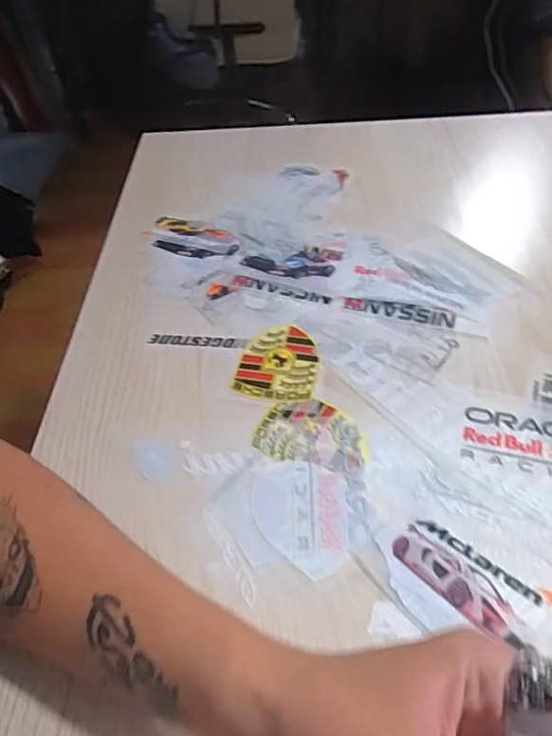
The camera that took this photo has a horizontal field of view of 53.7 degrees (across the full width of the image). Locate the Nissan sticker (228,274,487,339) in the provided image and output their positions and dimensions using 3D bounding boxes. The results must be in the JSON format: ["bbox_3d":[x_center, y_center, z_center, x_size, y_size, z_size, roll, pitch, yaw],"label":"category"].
[{"bbox_3d":[0.062,-0.055,0.447,0.209,0.004,0.025,13,50,15],"label":"Nissan sticker"}]

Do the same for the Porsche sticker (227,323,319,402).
[{"bbox_3d":[0.003,-0.005,0.410,0.059,0.004,0.071,8,49,12],"label":"Porsche sticker"}]

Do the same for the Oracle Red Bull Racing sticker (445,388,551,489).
[{"bbox_3d":[0.167,0.046,0.350,0.111,0.004,0.067,10,50,13],"label":"Oracle Red Bull Racing sticker"}]

